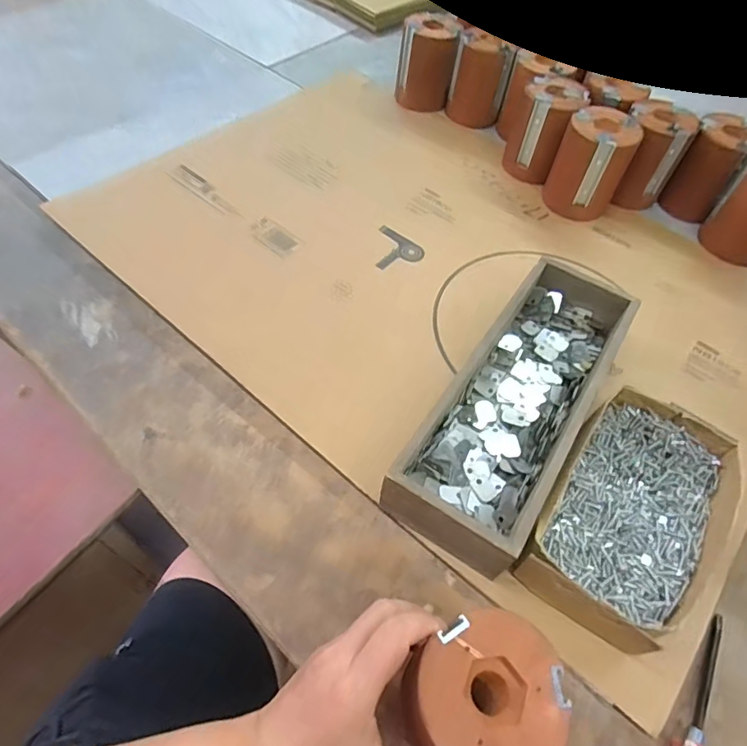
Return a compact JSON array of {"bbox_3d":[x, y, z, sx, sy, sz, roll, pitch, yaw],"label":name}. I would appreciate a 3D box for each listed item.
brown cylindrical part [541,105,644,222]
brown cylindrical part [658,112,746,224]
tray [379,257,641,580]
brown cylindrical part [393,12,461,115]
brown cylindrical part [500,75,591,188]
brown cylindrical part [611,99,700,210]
[{"bbox_3d":[0.254,-0.244,0.601,0.077,0.101,0.078,2,56,-3],"label":"brown cylindrical part"},{"bbox_3d":[0.407,-0.245,0.614,0.067,0.100,0.072,2,56,-3],"label":"brown cylindrical part"},{"bbox_3d":[0.126,0.020,0.432,0.098,0.065,0.294,31,59,16],"label":"tray"},{"bbox_3d":[0.073,-0.435,0.713,0.076,0.100,0.068,4,56,-2],"label":"brown cylindrical part"},{"bbox_3d":[0.211,-0.298,0.632,0.076,0.100,0.076,29,59,14],"label":"brown cylindrical part"},{"bbox_3d":[0.327,-0.256,0.614,0.075,0.101,0.091,24,58,12],"label":"brown cylindrical part"}]

